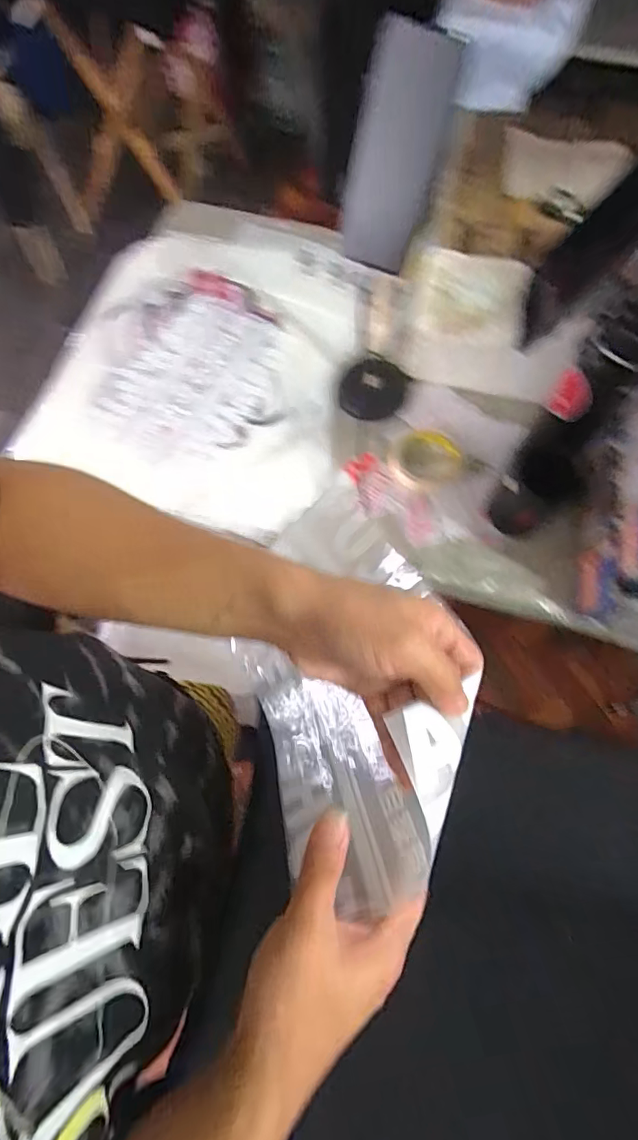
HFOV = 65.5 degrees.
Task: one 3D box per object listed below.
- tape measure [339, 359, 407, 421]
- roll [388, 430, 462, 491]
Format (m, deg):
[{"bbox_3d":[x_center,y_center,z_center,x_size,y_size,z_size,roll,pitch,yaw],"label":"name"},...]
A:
[{"bbox_3d":[0.079,-0.262,0.711,0.092,0.034,0.078,7,68,0],"label":"tape measure"},{"bbox_3d":[0.147,-0.156,0.682,0.097,0.017,0.081,-21,71,-11],"label":"roll"}]

